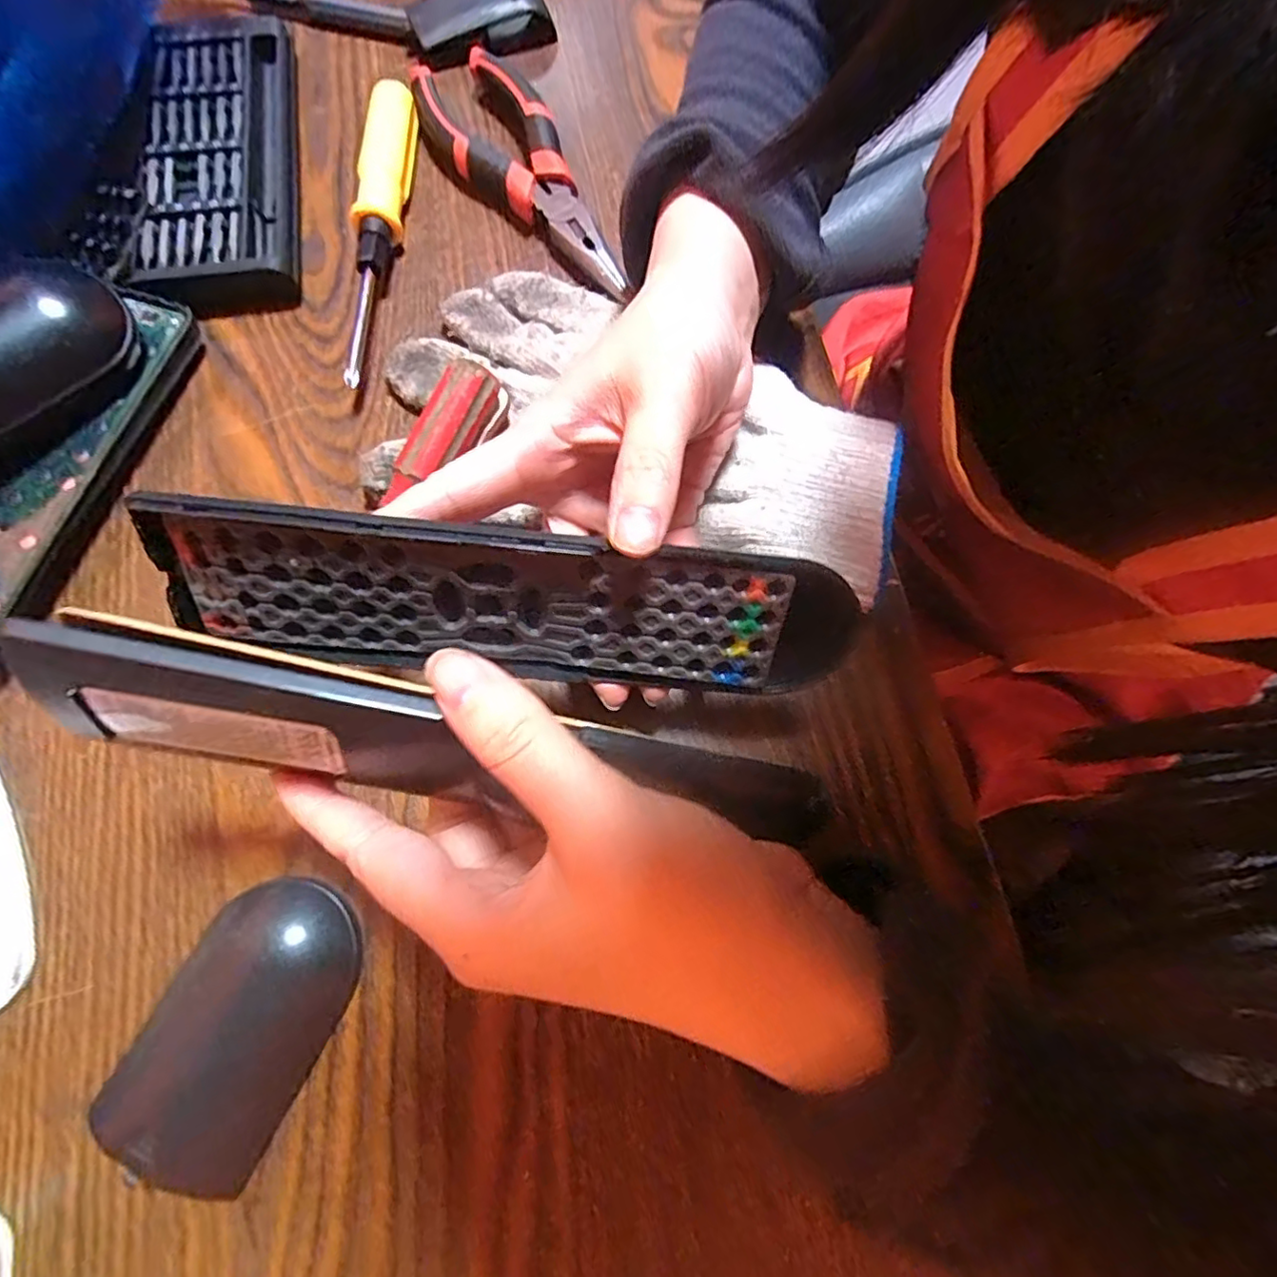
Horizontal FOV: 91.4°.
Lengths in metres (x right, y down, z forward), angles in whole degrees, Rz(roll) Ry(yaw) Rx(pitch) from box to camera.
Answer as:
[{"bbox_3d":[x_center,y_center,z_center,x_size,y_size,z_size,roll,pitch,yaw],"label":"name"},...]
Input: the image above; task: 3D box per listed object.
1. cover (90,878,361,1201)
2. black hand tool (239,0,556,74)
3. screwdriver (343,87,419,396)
[{"bbox_3d":[-0.117,0.113,0.183,0.046,0.011,0.077,26,74,7],"label":"cover"},{"bbox_3d":[-0.121,-0.306,0.305,0.152,0.011,0.048,1,74,-2],"label":"black hand tool"},{"bbox_3d":[-0.110,-0.175,0.266,0.017,0.024,0.148,0,72,-1],"label":"screwdriver"}]

